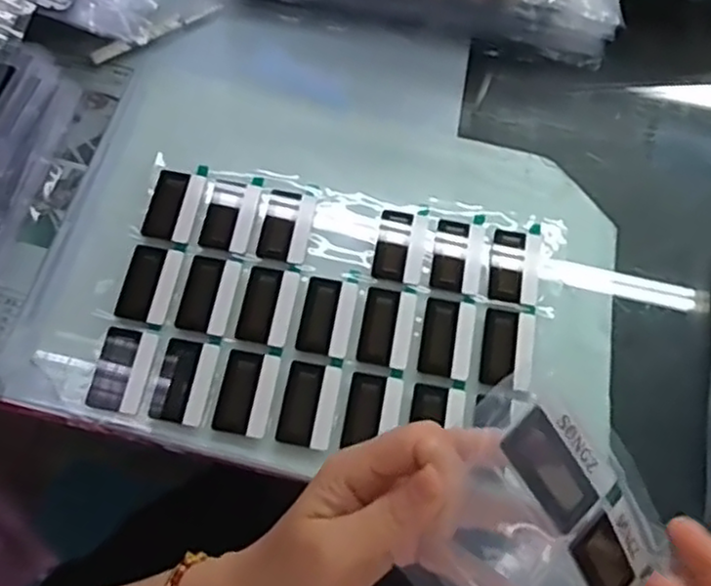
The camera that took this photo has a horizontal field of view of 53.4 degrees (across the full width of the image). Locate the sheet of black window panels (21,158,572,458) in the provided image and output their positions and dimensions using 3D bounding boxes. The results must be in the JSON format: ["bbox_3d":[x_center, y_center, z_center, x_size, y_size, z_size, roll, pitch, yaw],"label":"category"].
[{"bbox_3d":[-0.023,0.013,0.476,0.288,0.006,0.183,12,70,2],"label":"sheet of black window panels"}]

